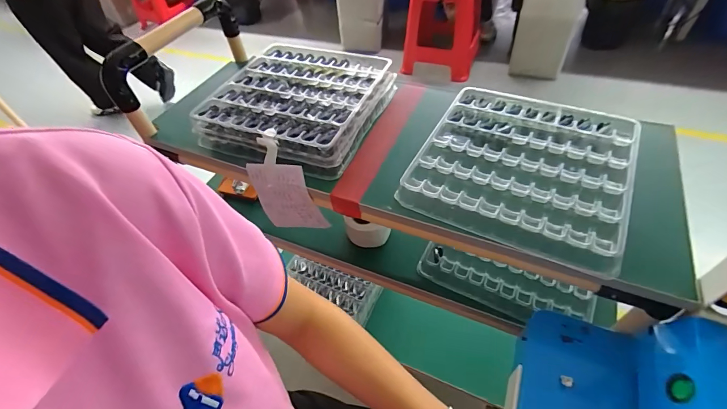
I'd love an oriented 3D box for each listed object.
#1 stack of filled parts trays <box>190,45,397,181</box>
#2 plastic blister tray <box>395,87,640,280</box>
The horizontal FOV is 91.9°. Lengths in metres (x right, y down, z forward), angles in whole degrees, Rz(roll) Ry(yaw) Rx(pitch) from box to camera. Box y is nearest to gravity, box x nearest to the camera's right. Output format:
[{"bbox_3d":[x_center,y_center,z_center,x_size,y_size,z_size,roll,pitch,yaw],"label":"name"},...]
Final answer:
[{"bbox_3d":[-0.109,-0.174,0.591,0.257,0.051,0.265,15,52,18],"label":"stack of filled parts trays"},{"bbox_3d":[0.212,-0.061,0.477,0.255,0.030,0.266,20,54,22],"label":"plastic blister tray"}]

